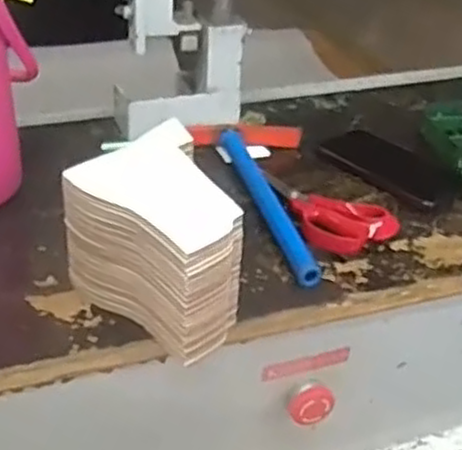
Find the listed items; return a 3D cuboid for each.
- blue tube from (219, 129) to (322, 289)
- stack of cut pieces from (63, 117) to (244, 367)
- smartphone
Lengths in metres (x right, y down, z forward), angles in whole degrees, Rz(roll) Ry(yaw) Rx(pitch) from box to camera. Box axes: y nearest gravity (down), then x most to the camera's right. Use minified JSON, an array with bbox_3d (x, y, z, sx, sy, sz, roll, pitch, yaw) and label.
[{"bbox_3d":[0.030,-0.026,0.708,0.022,0.024,0.267,-6,36,-14],"label":"blue tube"},{"bbox_3d":[-0.064,0.006,0.564,0.112,0.098,0.195,-9,37,-19],"label":"stack of cut pieces"},{"bbox_3d":[0.175,-0.065,0.805,0.083,0.008,0.169,-20,41,-31],"label":"smartphone"}]

